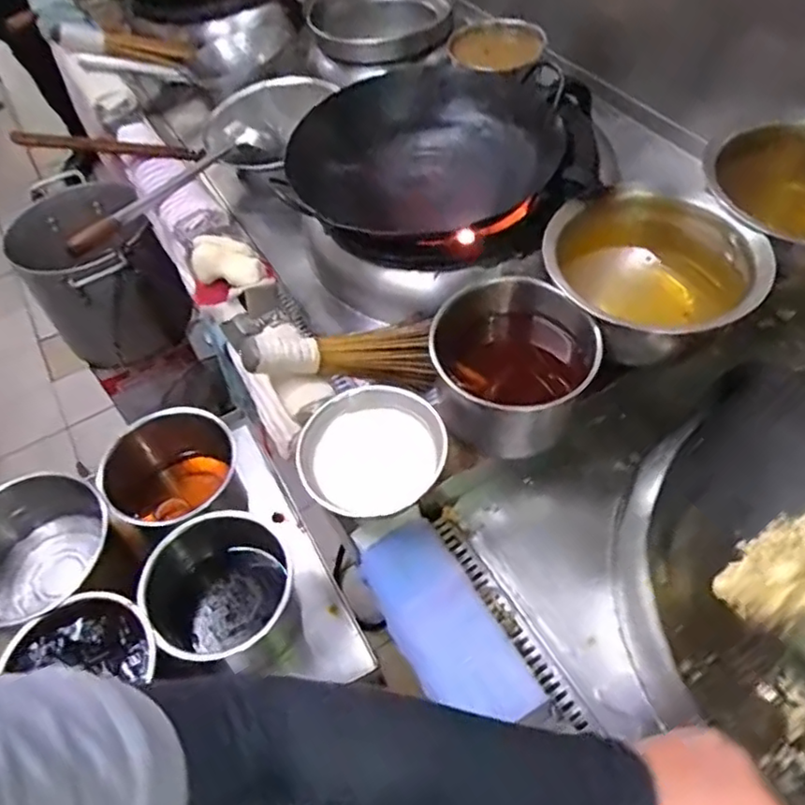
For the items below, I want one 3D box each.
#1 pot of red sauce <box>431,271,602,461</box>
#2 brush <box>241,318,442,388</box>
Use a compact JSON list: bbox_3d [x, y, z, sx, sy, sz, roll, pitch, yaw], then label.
[{"bbox_3d":[0.137,-0.036,0.818,0.179,0.163,0.184,-2,54,3],"label":"pot of red sauce"},{"bbox_3d":[-0.079,-0.070,0.872,0.277,0.066,0.062,0,50,-26],"label":"brush"}]

